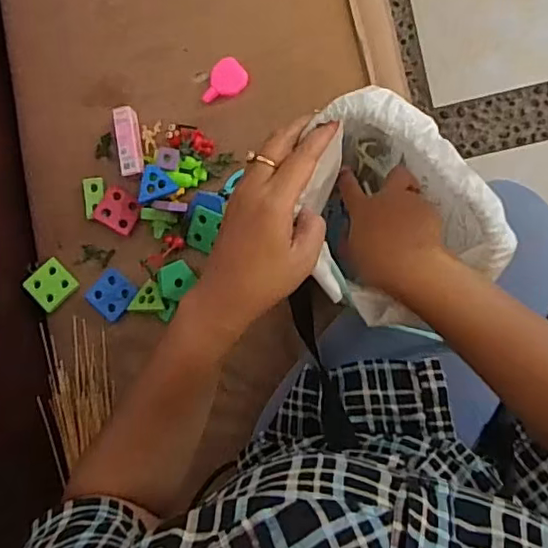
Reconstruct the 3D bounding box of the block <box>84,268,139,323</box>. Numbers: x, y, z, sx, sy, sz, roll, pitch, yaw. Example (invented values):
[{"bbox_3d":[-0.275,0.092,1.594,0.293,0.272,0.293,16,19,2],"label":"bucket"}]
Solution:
[{"bbox_3d":[-0.202,0.026,0.724,0.053,0.007,0.052,41,93,9],"label":"block"}]

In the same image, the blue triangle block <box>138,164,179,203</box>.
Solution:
[{"bbox_3d":[-0.147,-0.113,0.713,0.048,0.009,0.044,-22,93,-10],"label":"blue triangle block"}]

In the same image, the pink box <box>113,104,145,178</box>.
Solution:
[{"bbox_3d":[-0.182,-0.167,0.727,0.027,0.019,0.086,-11,85,8],"label":"pink box"}]

